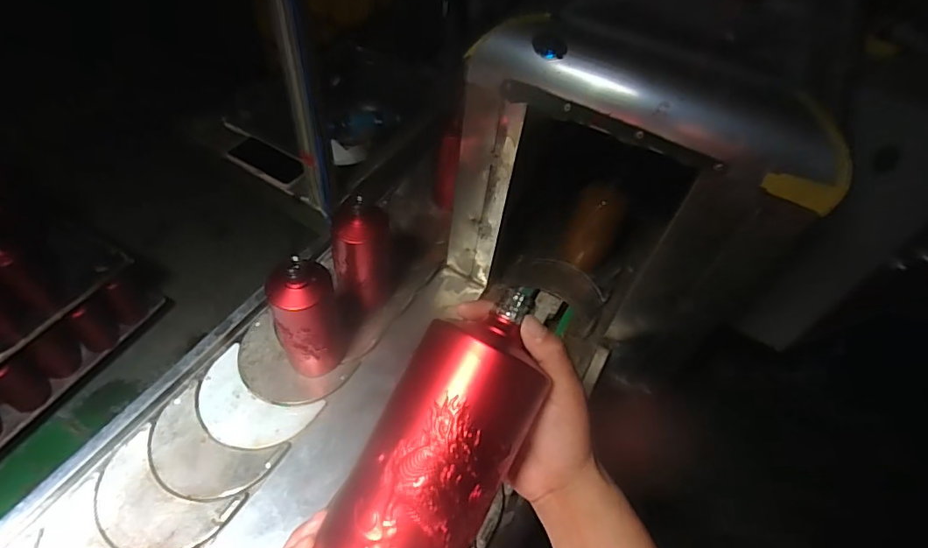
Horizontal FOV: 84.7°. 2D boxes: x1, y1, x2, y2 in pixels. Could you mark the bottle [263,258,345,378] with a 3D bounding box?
[{"bbox_3d":[-0.213,0.065,0.708,0.076,0.214,0.068,0,46,0],"label":"bottle"}]

